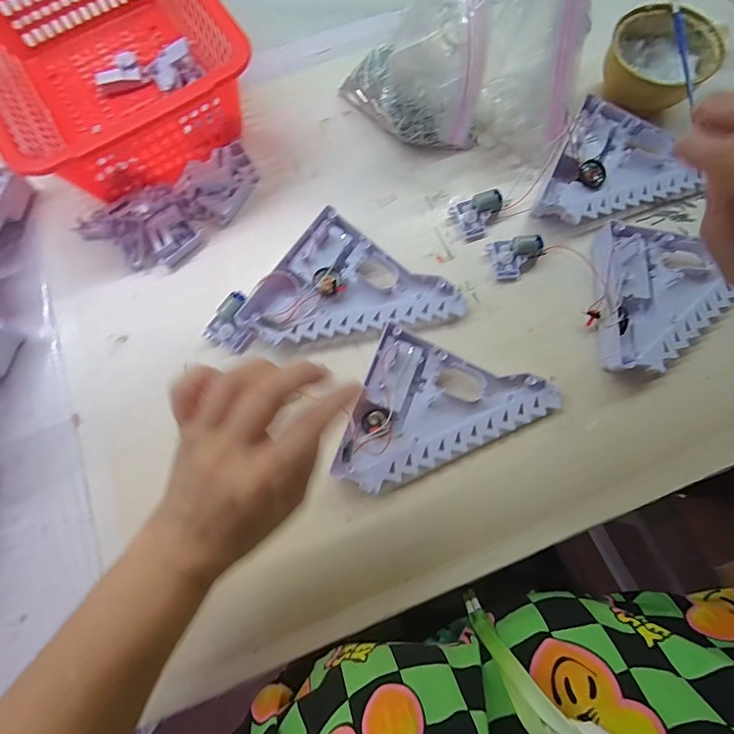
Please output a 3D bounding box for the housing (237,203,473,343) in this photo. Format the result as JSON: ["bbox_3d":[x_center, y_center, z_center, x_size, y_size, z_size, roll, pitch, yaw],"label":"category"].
[{"bbox_3d":[-0.012,-0.052,0.362,0.156,0.031,0.130,33,77,8],"label":"housing"}]

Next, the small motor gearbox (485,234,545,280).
[{"bbox_3d":[0.140,-0.104,0.374,0.046,0.020,0.035,-11,75,-3],"label":"small motor gearbox"}]

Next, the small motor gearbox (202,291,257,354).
[{"bbox_3d":[-0.121,-0.038,0.367,0.037,0.022,0.051,37,78,9],"label":"small motor gearbox"}]

